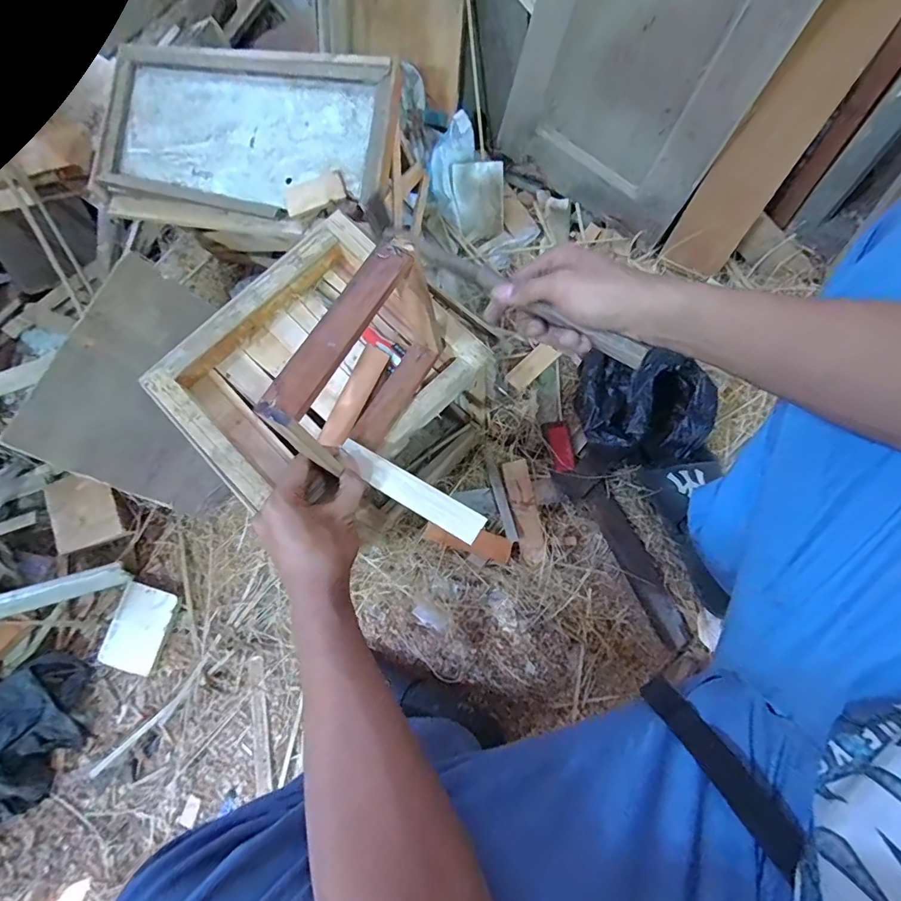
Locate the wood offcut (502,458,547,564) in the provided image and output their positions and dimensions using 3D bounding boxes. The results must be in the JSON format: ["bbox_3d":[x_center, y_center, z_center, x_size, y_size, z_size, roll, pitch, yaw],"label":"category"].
[{"bbox_3d":[0.109,0.087,0.698,0.037,0.018,0.145,-12,76,-2],"label":"wood offcut"}]

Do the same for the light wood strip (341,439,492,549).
[{"bbox_3d":[-0.038,0.036,0.440,0.147,0.008,0.028,31,78,11],"label":"light wood strip"}]

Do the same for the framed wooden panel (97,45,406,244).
[{"bbox_3d":[-0.268,-0.398,0.621,0.400,0.030,0.222,12,93,8],"label":"framed wooden panel"}]

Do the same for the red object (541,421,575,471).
[{"bbox_3d":[0.166,-0.006,0.728,0.038,0.010,0.080,-10,76,-2],"label":"red object"}]

